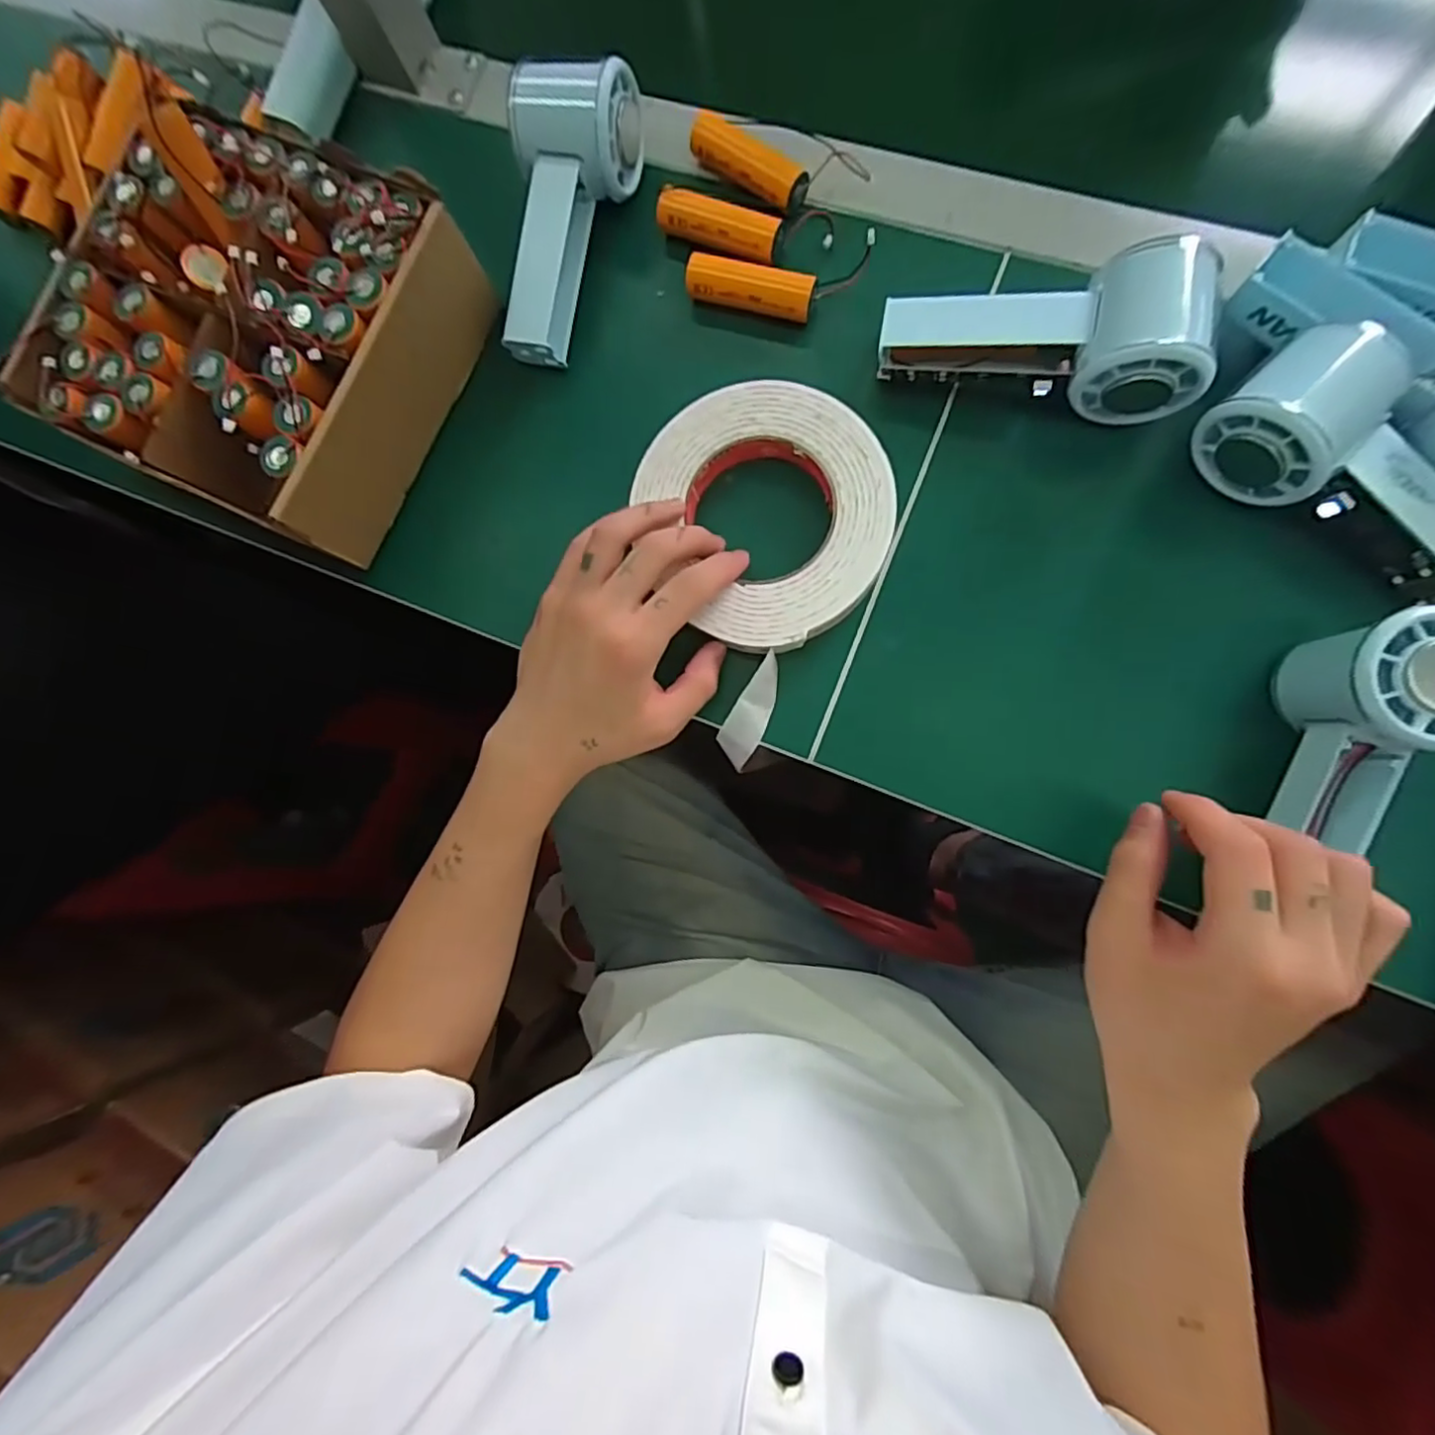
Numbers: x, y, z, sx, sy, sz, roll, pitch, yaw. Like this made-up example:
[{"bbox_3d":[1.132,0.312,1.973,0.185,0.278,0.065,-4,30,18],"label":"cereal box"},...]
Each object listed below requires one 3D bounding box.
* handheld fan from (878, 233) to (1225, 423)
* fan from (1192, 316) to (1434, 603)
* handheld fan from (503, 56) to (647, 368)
[{"bbox_3d":[0.160,-0.196,0.320,0.146,0.046,0.067,15,86,9],"label":"handheld fan"},{"bbox_3d":[0.298,-0.106,0.289,0.075,0.046,0.144,-38,81,3],"label":"fan"},{"bbox_3d":[-0.091,-0.281,0.362,0.051,0.064,0.149,21,87,9],"label":"handheld fan"}]

